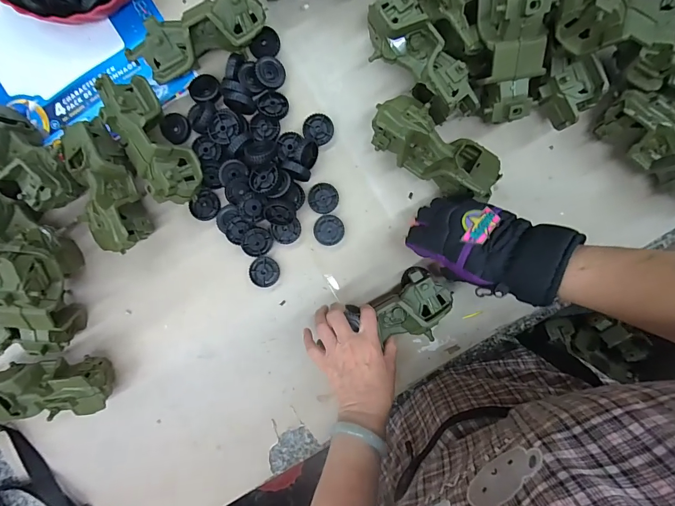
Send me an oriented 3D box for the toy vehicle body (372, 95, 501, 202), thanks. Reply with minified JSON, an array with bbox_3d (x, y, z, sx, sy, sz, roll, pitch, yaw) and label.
[{"bbox_3d":[0.130,-0.136,0.488,0.178,0.073,0.076,33,93,2],"label":"toy vehicle body"}]

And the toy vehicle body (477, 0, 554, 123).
[{"bbox_3d":[0.215,-0.254,0.435,0.071,0.055,0.172,-11,121,4],"label":"toy vehicle body"}]

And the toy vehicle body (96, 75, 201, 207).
[{"bbox_3d":[-0.254,-0.155,0.485,0.086,0.047,0.187,-26,91,3],"label":"toy vehicle body"}]

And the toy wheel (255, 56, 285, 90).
[{"bbox_3d":[-0.094,-0.256,0.514,0.042,0.013,0.042,-12,116,-25],"label":"toy wheel"}]

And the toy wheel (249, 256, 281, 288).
[{"bbox_3d":[-0.108,0.028,0.536,0.042,0.009,0.043,0,91,3],"label":"toy wheel"}]

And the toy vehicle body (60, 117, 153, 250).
[{"bbox_3d":[-0.321,-0.092,0.507,0.080,0.075,0.183,-19,90,4],"label":"toy vehicle body"}]

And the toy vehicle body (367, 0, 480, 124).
[{"bbox_3d":[0.107,-0.251,0.486,0.084,0.071,0.180,-32,89,4],"label":"toy vehicle body"}]

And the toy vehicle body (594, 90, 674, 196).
[{"bbox_3d":[0.431,-0.138,0.474,0.185,0.070,0.073,34,93,2],"label":"toy vehicle body"}]

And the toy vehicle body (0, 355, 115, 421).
[{"bbox_3d":[-0.419,0.196,0.524,0.190,0.077,0.083,-8,91,4],"label":"toy vehicle body"}]

